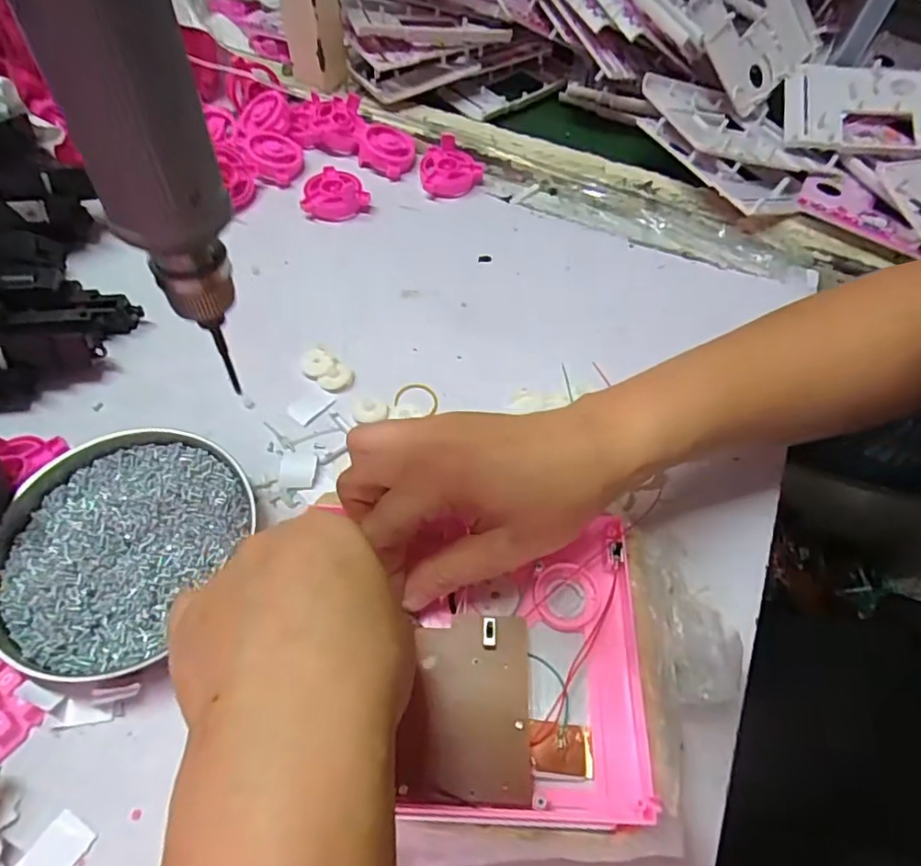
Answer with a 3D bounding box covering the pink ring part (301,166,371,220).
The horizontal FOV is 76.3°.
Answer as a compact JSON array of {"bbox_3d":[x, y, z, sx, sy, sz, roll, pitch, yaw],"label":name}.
[{"bbox_3d":[-0.104,-0.204,0.494,0.053,0.020,0.048,1,57,-2],"label":"pink ring part"}]

